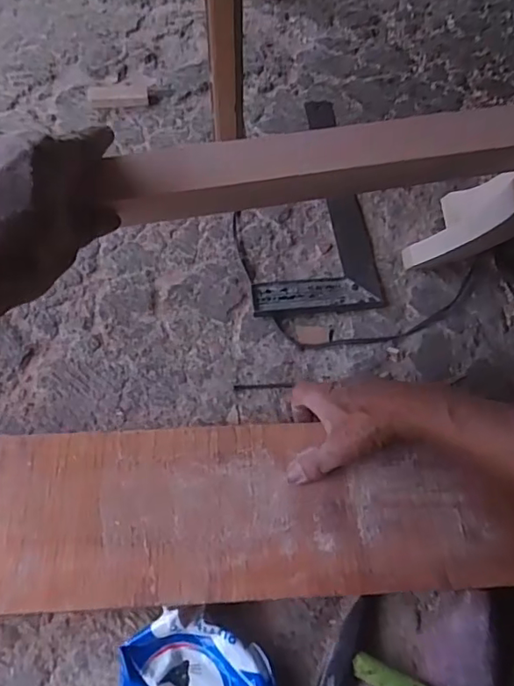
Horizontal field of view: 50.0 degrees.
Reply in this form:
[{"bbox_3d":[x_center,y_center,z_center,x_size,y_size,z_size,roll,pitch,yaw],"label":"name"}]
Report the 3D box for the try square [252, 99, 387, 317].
[{"bbox_3d":[0.061,-0.195,0.728,0.155,0.019,0.350,-5,64,-3],"label":"try square"}]

